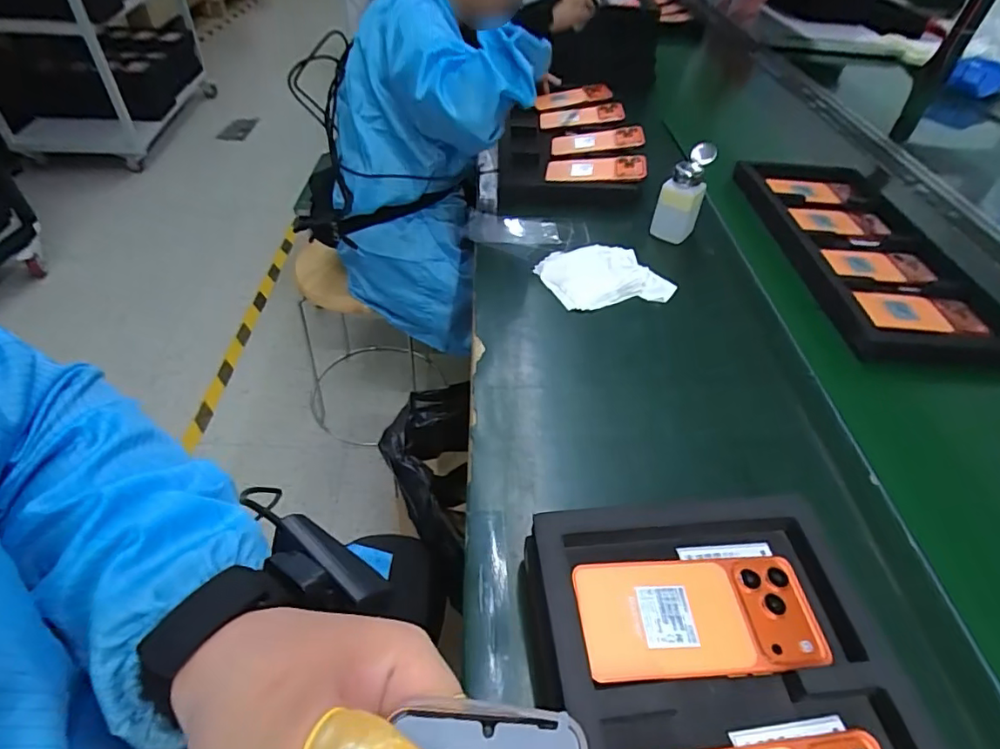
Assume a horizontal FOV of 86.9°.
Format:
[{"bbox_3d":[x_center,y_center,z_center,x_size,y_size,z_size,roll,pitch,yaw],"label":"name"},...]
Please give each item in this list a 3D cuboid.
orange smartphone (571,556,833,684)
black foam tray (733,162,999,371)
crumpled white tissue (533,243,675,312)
[{"bbox_3d":[0.133,0.162,0.358,0.159,0.006,0.075,2,45,-8],"label":"orange smartphone"},{"bbox_3d":[0.529,-0.204,0.796,0.260,0.042,0.509,4,46,-2],"label":"black foam tray"},{"bbox_3d":[0.135,-0.133,0.708,0.156,0.022,0.113,-9,47,-14],"label":"crumpled white tissue"}]

